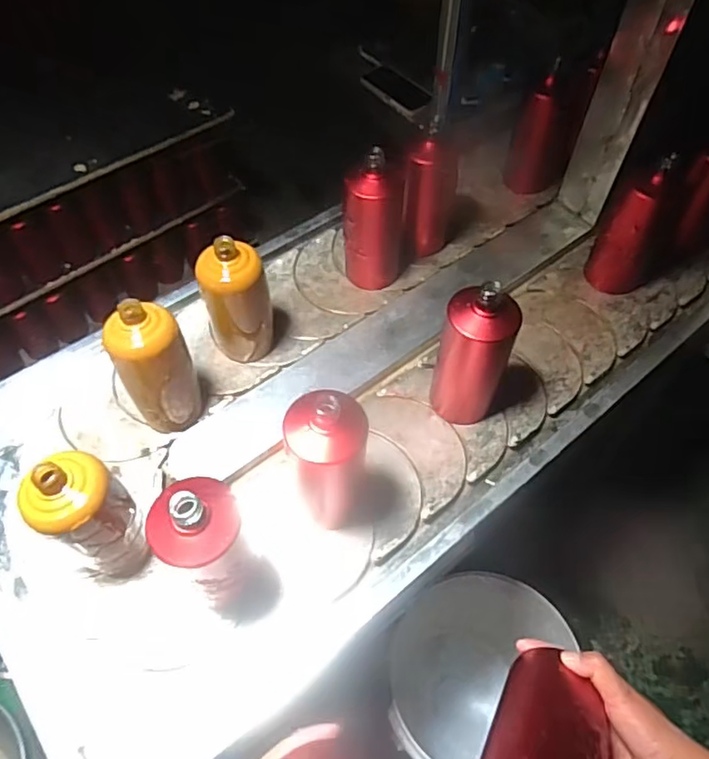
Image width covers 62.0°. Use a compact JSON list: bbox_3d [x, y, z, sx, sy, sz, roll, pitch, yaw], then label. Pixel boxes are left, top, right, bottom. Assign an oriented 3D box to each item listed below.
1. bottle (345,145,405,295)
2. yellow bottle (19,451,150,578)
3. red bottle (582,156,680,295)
[{"bbox_3d":[0.029,-0.234,0.844,0.079,0.206,0.088,4,55,5],"label":"bottle"},{"bbox_3d":[-0.259,0.141,0.597,0.062,0.190,0.077,35,63,23],"label":"yellow bottle"},{"bbox_3d":[0.393,-0.209,0.834,0.081,0.201,0.088,25,60,18],"label":"red bottle"}]

